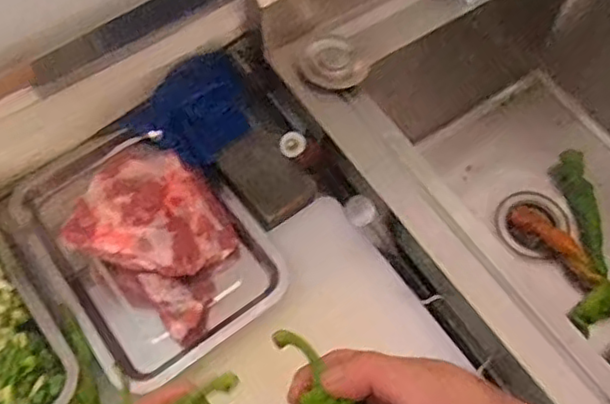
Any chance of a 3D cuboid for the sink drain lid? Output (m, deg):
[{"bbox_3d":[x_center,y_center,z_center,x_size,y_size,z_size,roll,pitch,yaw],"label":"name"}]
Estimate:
[{"bbox_3d":[0.033,-0.163,0.760,0.070,0.015,0.069,3,77,-15],"label":"sink drain lid"}]

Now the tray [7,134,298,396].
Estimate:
[{"bbox_3d":[-0.178,0.027,0.701,0.209,0.125,0.294,-33,69,-17],"label":"tray"}]

